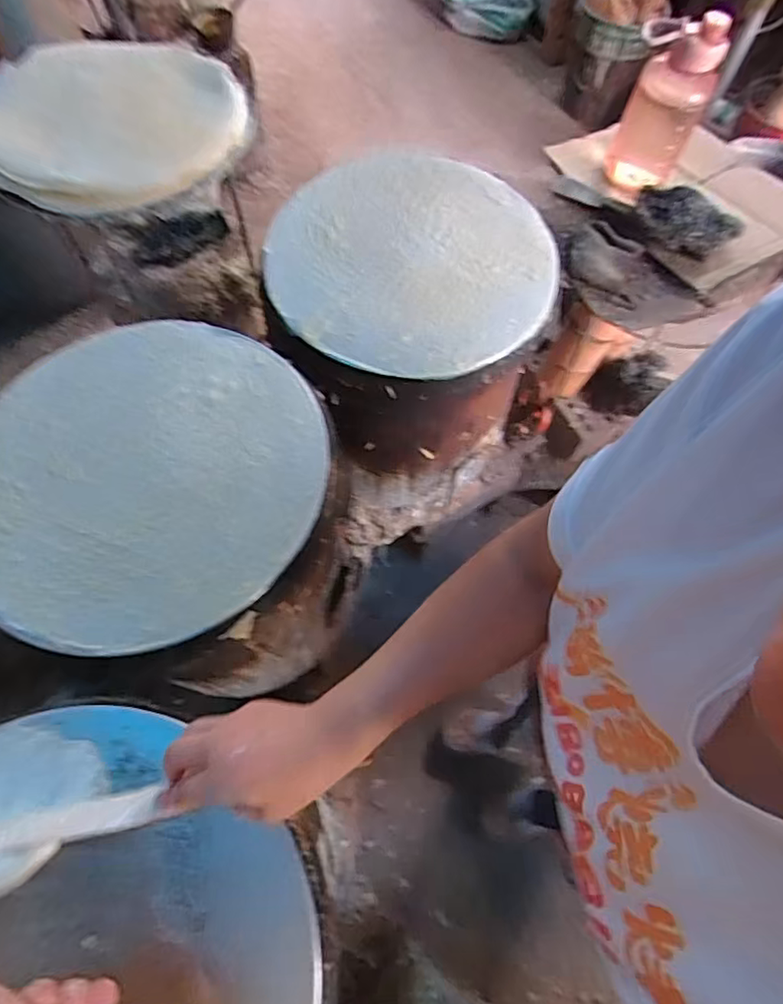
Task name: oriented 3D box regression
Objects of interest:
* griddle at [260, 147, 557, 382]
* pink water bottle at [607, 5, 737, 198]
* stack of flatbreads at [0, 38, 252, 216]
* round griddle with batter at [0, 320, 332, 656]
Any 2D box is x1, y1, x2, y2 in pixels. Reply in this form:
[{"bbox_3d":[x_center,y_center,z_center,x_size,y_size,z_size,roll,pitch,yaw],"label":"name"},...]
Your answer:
[{"bbox_3d":[0.023,-0.321,0.753,0.353,0.030,0.362,0,63,0],"label":"griddle"},{"bbox_3d":[0.415,-0.600,0.888,0.109,0.235,0.098,22,65,10],"label":"pink water bottle"},{"bbox_3d":[-0.411,-0.553,0.843,0.388,0.043,0.371,30,67,14],"label":"stack of flatbreads"},{"bbox_3d":[-0.255,-0.035,0.593,0.362,0.030,0.361,0,63,0],"label":"round griddle with batter"}]

